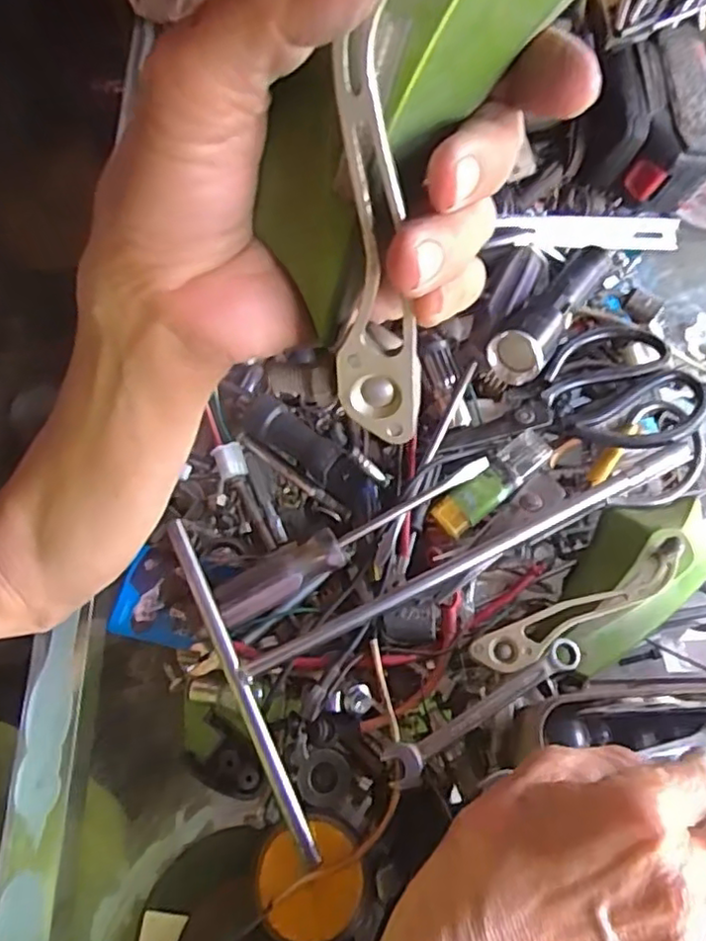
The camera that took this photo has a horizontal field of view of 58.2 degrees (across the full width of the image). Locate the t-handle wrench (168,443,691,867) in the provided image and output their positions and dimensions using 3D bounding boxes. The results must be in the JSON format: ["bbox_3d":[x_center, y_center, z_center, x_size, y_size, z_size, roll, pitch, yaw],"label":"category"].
[{"bbox_3d":[0.064,0.051,0.352,0.286,0.022,0.174,-24,68,-12],"label":"t-handle wrench"}]

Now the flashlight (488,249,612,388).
[{"bbox_3d":[0.135,-0.107,0.417,0.031,0.031,0.142,34,57,13],"label":"flashlight"}]

